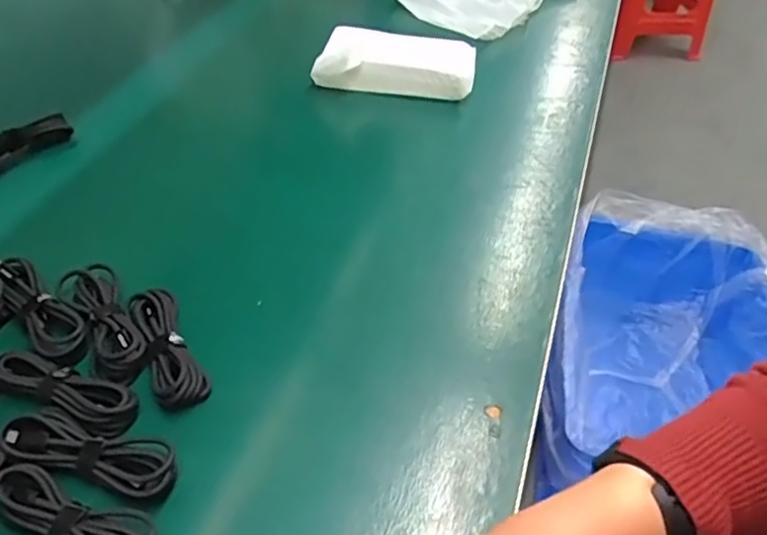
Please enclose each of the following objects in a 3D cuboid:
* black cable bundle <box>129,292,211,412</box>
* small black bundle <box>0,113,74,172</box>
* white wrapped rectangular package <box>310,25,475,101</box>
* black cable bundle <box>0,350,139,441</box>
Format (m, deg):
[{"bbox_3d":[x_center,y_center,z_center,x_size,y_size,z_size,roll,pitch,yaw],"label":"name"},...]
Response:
[{"bbox_3d":[-0.156,0.056,0.476,0.034,0.018,0.104,-20,49,-23],"label":"black cable bundle"},{"bbox_3d":[-0.350,-0.115,0.629,0.103,0.035,0.016,-31,54,-31],"label":"small black bundle"},{"bbox_3d":[0.016,-0.232,0.755,0.178,0.044,0.072,10,45,6],"label":"white wrapped rectangular package"},{"bbox_3d":[-0.210,0.080,0.442,0.097,0.018,0.035,20,46,15],"label":"black cable bundle"}]

